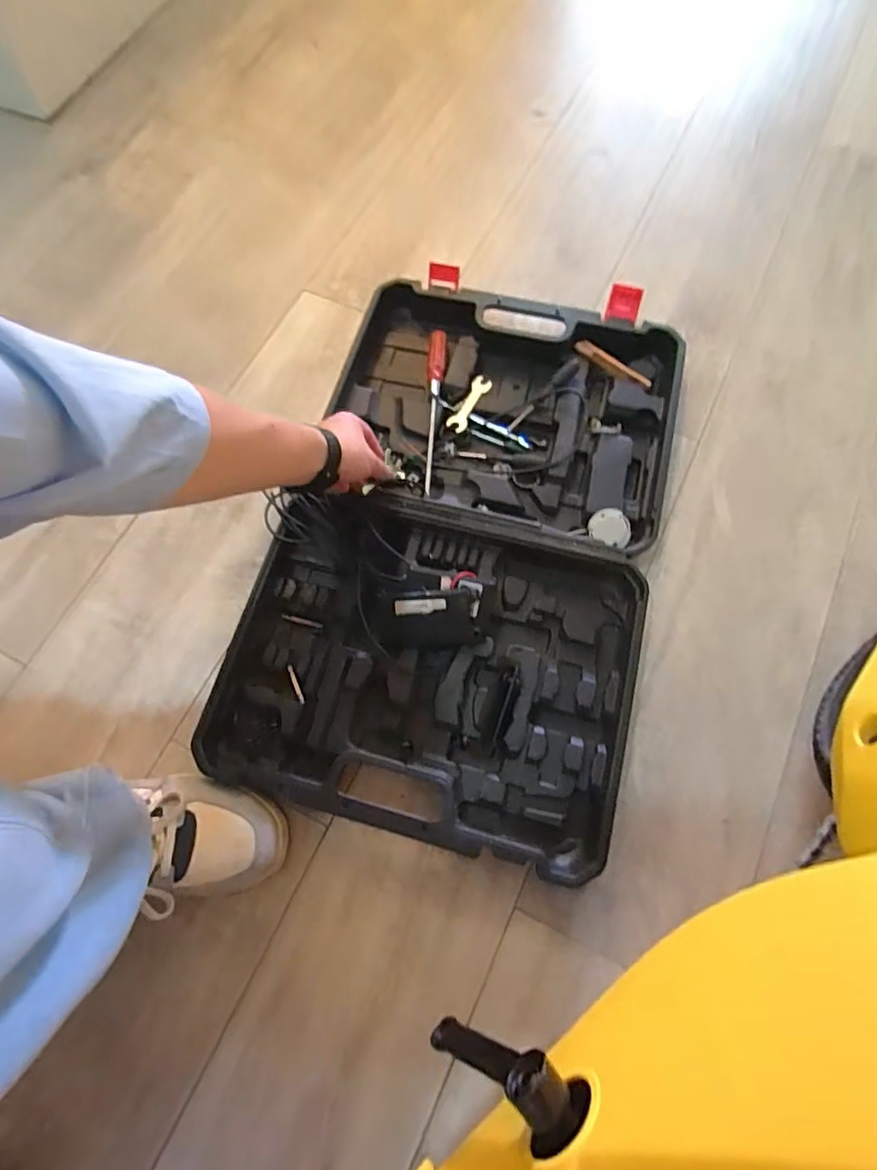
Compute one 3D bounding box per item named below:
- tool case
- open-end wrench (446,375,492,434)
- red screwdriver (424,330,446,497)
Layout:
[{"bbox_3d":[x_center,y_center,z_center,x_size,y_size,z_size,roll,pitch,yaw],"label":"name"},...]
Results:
[{"bbox_3d":[0.030,-0.064,0.647,0.439,0.052,0.679,14,72,7],"label":"tool case"},{"bbox_3d":[0.039,-0.235,0.713,0.027,0.010,0.085,29,75,11],"label":"open-end wrench"},{"bbox_3d":[-0.007,-0.222,0.698,0.020,0.021,0.255,2,71,3],"label":"red screwdriver"}]

